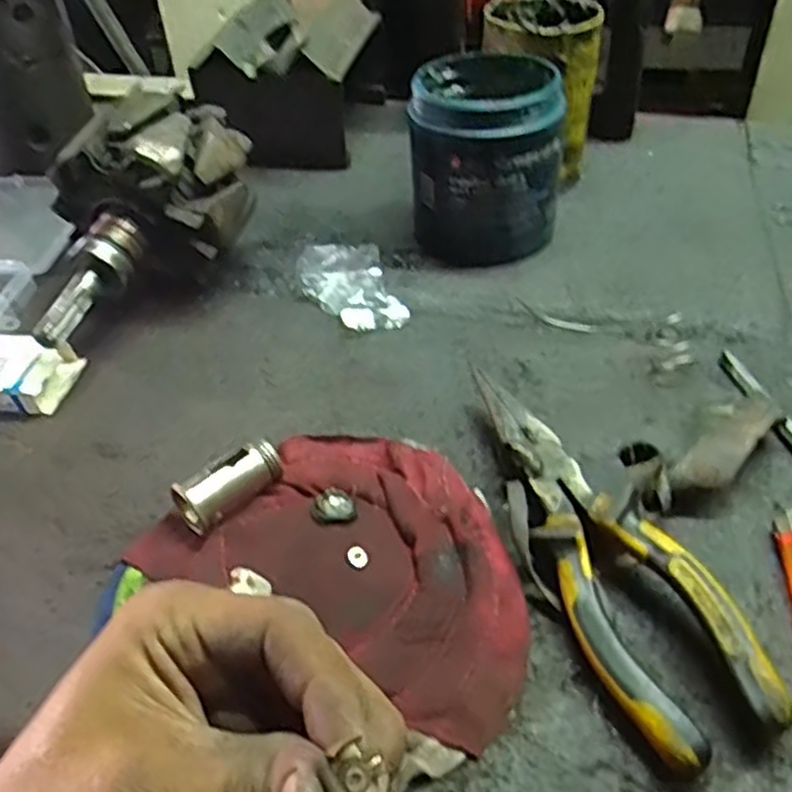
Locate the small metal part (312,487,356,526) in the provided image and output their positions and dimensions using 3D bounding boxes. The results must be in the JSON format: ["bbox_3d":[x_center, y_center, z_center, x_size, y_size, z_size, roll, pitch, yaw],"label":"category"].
[{"bbox_3d":[-0.026,0.046,0.314,0.017,0.004,0.019,-14,47,-11],"label":"small metal part"}]

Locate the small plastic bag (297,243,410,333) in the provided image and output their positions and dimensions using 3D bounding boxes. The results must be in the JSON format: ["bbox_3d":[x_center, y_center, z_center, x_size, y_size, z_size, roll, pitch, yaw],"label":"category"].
[{"bbox_3d":[-0.026,-0.065,0.445,0.051,0.025,0.063,-17,48,-14],"label":"small plastic bag"}]

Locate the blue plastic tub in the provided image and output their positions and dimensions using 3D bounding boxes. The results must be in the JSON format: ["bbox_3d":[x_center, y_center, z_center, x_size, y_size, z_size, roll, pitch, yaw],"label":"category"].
[{"bbox_3d":[0.057,-0.151,0.469,0.087,0.105,0.095,-1,46,1],"label":"blue plastic tub"}]

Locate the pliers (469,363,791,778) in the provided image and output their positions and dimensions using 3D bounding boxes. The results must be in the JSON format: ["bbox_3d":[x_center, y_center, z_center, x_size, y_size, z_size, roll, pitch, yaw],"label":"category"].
[{"bbox_3d":[0.076,0.052,0.297,0.050,0.022,0.182,-16,47,-12],"label":"pliers"}]

